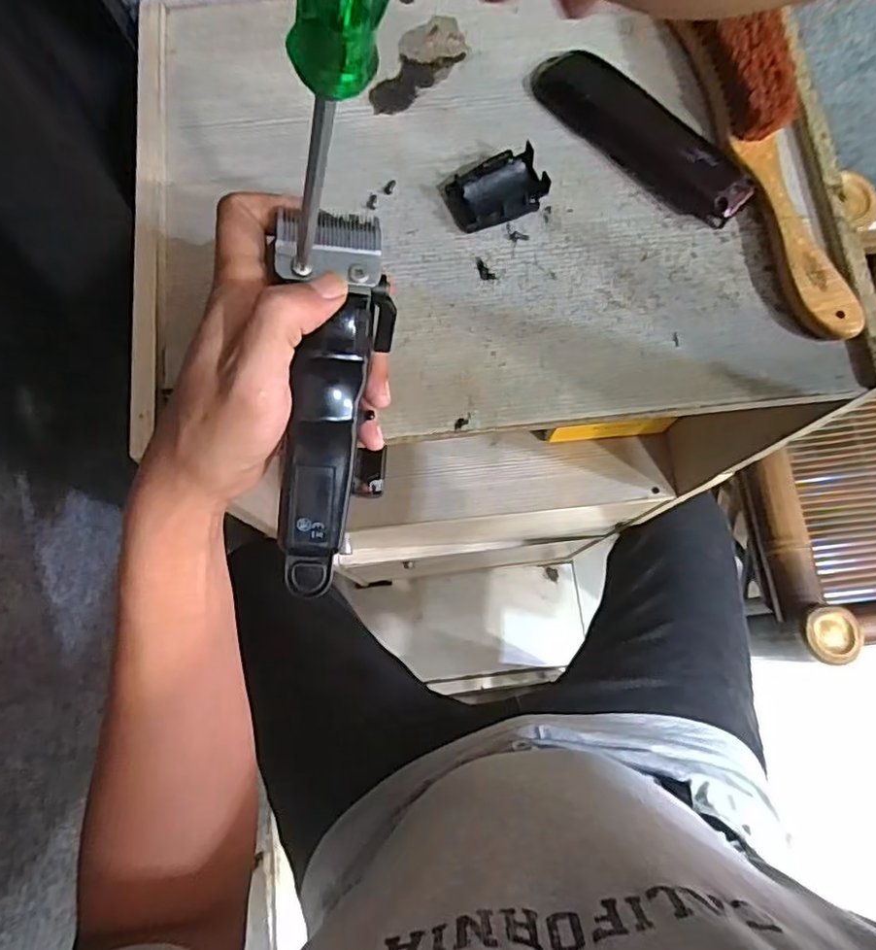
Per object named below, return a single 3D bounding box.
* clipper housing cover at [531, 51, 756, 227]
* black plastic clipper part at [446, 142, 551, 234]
[{"bbox_3d":[0.117,-0.198,0.364,0.036,0.017,0.144,-41,78,-10],"label":"clipper housing cover"},{"bbox_3d":[0.033,-0.161,0.352,0.051,0.015,0.036,-25,75,-6],"label":"black plastic clipper part"}]

